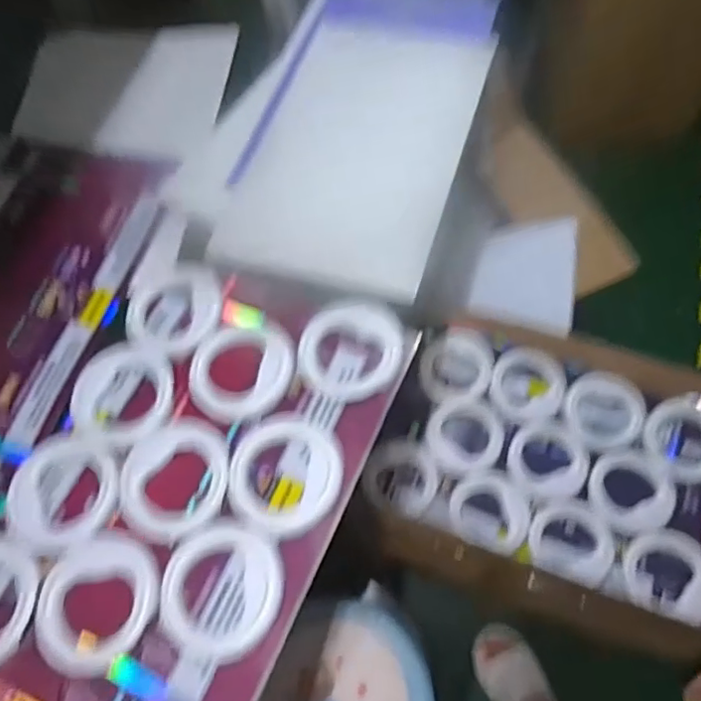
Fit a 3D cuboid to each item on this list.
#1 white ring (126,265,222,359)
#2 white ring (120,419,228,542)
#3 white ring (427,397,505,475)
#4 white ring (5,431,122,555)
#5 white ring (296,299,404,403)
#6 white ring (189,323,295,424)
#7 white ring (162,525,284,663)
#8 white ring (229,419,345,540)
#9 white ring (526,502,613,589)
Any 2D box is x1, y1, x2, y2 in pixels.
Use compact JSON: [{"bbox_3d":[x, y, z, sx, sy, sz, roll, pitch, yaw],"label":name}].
[{"bbox_3d":[-0.238,-0.053,0.783,0.130,0.016,0.136,0,61,1],"label":"white ring"},{"bbox_3d":[-0.209,0.150,0.683,0.127,0.032,0.139,0,73,-1],"label":"white ring"},{"bbox_3d":[0.202,0.150,1.028,0.129,0.037,0.127,0,73,-1],"label":"white ring"},{"bbox_3d":[-0.344,0.169,0.692,0.141,0.043,0.148,-15,74,-5],"label":"white ring"},{"bbox_3d":[0.000,-0.003,0.736,0.128,0.030,0.137,0,73,-1],"label":"white ring"},{"bbox_3d":[-0.138,0.026,0.734,0.131,0.026,0.132,-1,73,-1],"label":"white ring"},{"bbox_3d":[-0.138,0.259,0.620,0.128,0.027,0.131,0,73,-1],"label":"white ring"},{"bbox_3d":[-0.076,0.144,0.670,0.131,0.028,0.130,0,73,-1],"label":"white ring"},{"bbox_3d":[0.356,0.306,0.928,0.124,0.028,0.115,0,73,-1],"label":"white ring"}]

